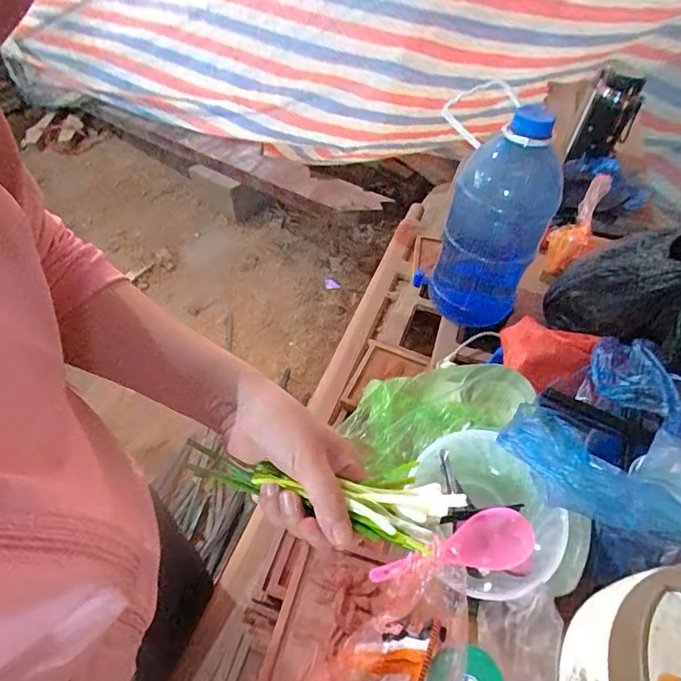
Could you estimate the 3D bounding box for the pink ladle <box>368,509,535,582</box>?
[{"bbox_3d":[0.129,0.238,0.562,0.205,0.034,0.065,-3,45,-25],"label":"pink ladle"}]

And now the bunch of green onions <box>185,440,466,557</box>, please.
[{"bbox_3d":[-0.017,0.102,0.357,0.195,0.023,0.052,9,46,14],"label":"bunch of green onions"}]

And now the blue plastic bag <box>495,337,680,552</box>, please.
[{"bbox_3d":[0.373,0.123,0.619,0.249,0.124,0.333,34,53,25],"label":"blue plastic bag"}]

